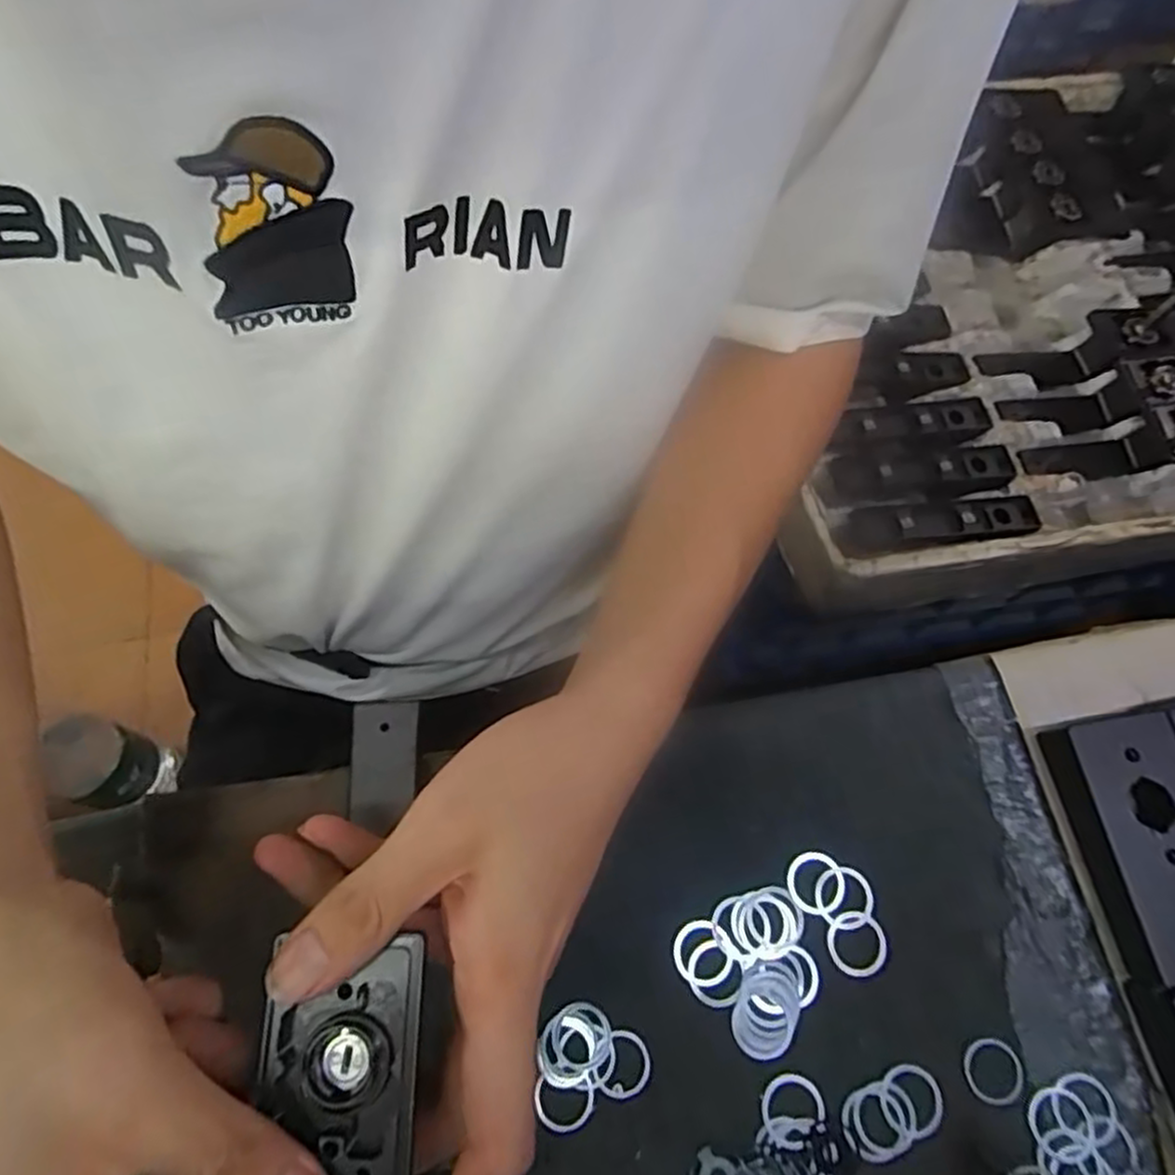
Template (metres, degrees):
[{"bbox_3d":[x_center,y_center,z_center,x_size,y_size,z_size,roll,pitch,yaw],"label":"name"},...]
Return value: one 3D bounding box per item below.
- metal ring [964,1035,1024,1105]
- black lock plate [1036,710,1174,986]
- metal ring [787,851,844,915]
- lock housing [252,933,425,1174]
[{"bbox_3d":[0.167,0.198,0.306,0.025,0.004,0.023,1,67,-1],"label":"metal ring"},{"bbox_3d":[0.242,0.111,0.326,0.050,0.029,0.103,-8,67,-5],"label":"black lock plate"},{"bbox_3d":[0.101,0.130,0.331,0.025,0.004,0.025,1,67,-1],"label":"metal ring"},{"bbox_3d":[-0.077,0.166,0.231,0.048,0.014,0.101,2,68,1],"label":"lock housing"}]

